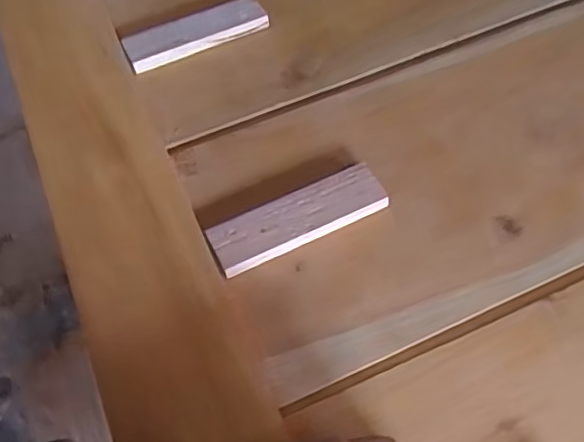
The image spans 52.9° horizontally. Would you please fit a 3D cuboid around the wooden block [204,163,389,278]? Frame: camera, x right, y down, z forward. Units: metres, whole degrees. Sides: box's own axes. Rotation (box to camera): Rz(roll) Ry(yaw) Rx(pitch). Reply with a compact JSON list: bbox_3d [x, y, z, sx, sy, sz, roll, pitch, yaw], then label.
[{"bbox_3d":[0.005,-0.003,0.508,0.152,0.016,0.046,-24,60,-10],"label":"wooden block"}]

